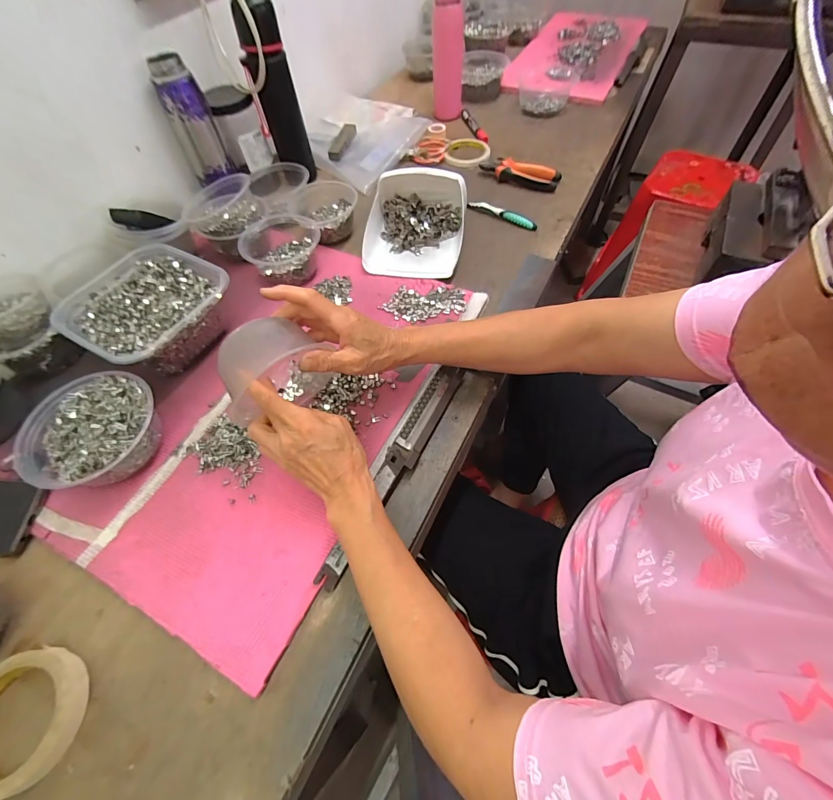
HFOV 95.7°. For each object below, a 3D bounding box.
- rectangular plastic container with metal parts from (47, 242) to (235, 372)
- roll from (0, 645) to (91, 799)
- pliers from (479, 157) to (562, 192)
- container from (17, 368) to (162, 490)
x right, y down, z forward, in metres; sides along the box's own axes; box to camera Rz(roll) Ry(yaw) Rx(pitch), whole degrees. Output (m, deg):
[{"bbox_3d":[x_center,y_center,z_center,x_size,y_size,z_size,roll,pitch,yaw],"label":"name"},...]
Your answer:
[{"bbox_3d":[-0.353,-0.117,0.507,0.170,0.066,0.169,26,63,14],"label":"rectangular plastic container with metal parts"},{"bbox_3d":[-0.336,0.268,0.317,0.096,0.020,0.097,0,60,0],"label":"roll"},{"bbox_3d":[0.195,-0.431,0.718,0.149,0.021,0.057,21,62,12],"label":"pliers"},{"bbox_3d":[-0.360,0.039,0.425,0.131,0.057,0.129,-2,58,3],"label":"container"}]

